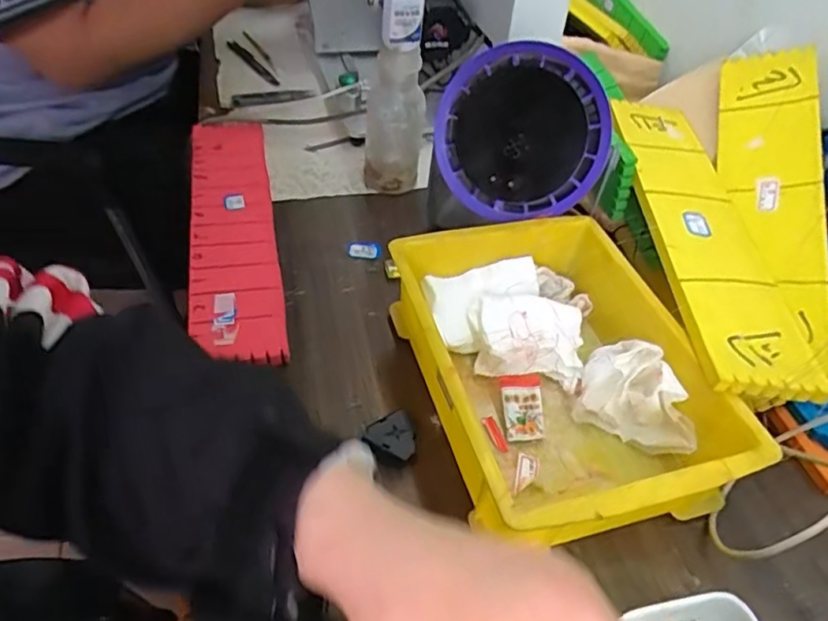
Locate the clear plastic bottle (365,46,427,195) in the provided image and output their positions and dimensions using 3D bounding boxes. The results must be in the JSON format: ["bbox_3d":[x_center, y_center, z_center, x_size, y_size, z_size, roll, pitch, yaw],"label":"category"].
[{"bbox_3d":[-0.020,-0.195,0.617,0.059,0.152,0.060,4,45,-2],"label":"clear plastic bottle"}]

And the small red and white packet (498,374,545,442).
[{"bbox_3d":[0.078,0.070,0.437,0.029,0.007,0.049,2,67,-5],"label":"small red and white packet"}]

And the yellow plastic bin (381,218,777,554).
[{"bbox_3d":[0.096,0.043,0.436,0.171,0.076,0.246,-10,48,-15],"label":"yellow plastic bin"}]

